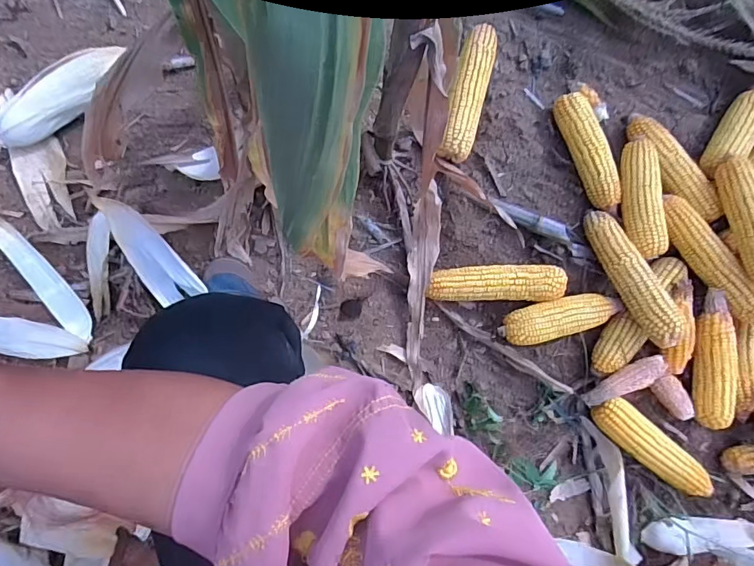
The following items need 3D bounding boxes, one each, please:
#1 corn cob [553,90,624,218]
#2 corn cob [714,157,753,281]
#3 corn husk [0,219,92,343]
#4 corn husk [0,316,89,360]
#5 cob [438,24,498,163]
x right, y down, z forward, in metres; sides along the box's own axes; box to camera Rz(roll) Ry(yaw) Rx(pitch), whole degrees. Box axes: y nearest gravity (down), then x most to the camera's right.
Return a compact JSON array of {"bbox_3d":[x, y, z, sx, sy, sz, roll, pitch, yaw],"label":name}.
[{"bbox_3d":[0.338,-0.209,0.758,0.057,0.058,0.207,-15,81,-8],"label":"corn cob"},{"bbox_3d":[0.542,-0.094,0.680,0.048,0.054,0.199,-1,68,-5],"label":"corn cob"},{"bbox_3d":[-0.494,-0.018,0.672,0.043,0.045,0.241,-39,86,-11],"label":"corn husk"},{"bbox_3d":[-0.518,0.075,0.668,0.189,0.024,0.051,10,81,-3],"label":"corn husk"},{"bbox_3d":[0.143,-0.296,0.741,0.053,0.061,0.212,15,77,-4],"label":"cob"}]

